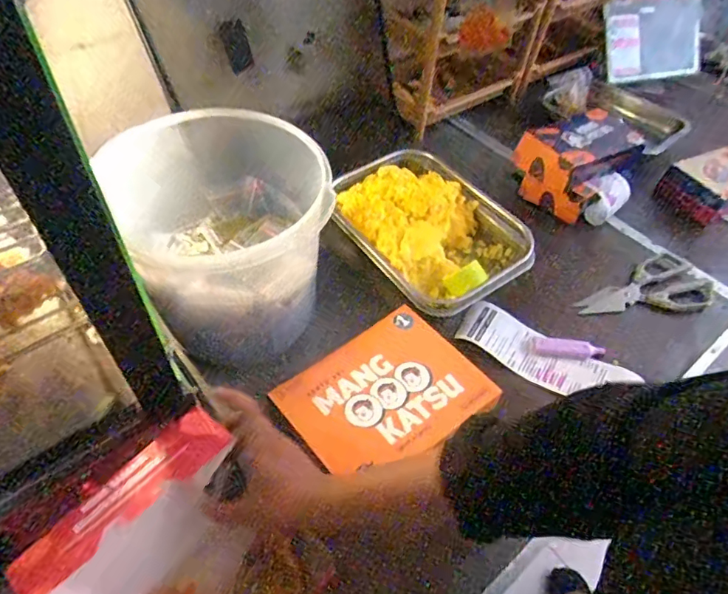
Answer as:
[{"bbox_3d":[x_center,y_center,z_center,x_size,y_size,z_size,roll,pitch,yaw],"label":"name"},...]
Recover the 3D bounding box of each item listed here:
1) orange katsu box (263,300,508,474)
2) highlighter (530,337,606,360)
[{"bbox_3d":[0.025,0.112,0.592,0.215,0.035,0.162,-30,59,-25],"label":"orange katsu box"},{"bbox_3d":[0.274,0.070,0.681,0.095,0.014,0.026,8,51,2],"label":"highlighter"}]

